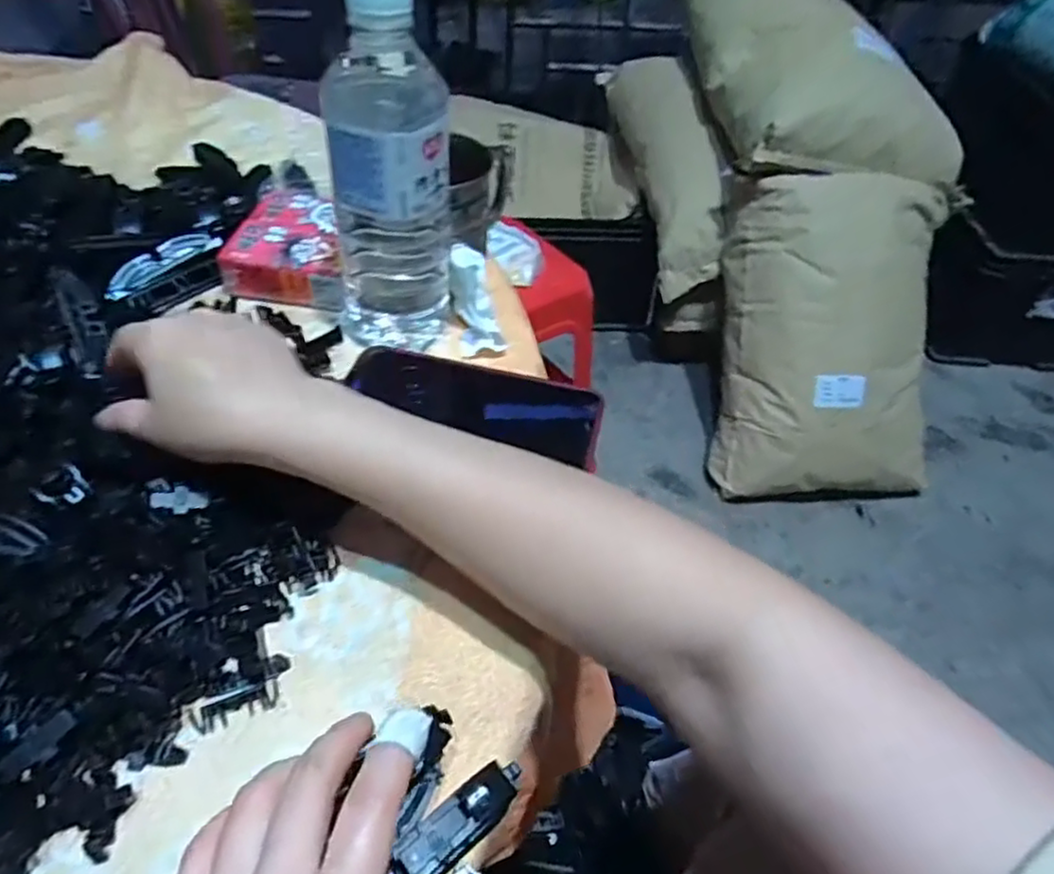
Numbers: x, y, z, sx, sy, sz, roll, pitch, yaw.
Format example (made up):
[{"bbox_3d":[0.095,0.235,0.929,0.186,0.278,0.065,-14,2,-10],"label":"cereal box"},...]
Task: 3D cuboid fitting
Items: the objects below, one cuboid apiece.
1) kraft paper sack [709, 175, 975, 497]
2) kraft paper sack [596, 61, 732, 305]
[{"bbox_3d":[0.613,-0.183,1.324,0.423,0.597,0.163,1,9,-5],"label":"kraft paper sack"},{"bbox_3d":[0.308,-0.649,1.532,0.130,0.226,0.680,-7,66,-11],"label":"kraft paper sack"}]

